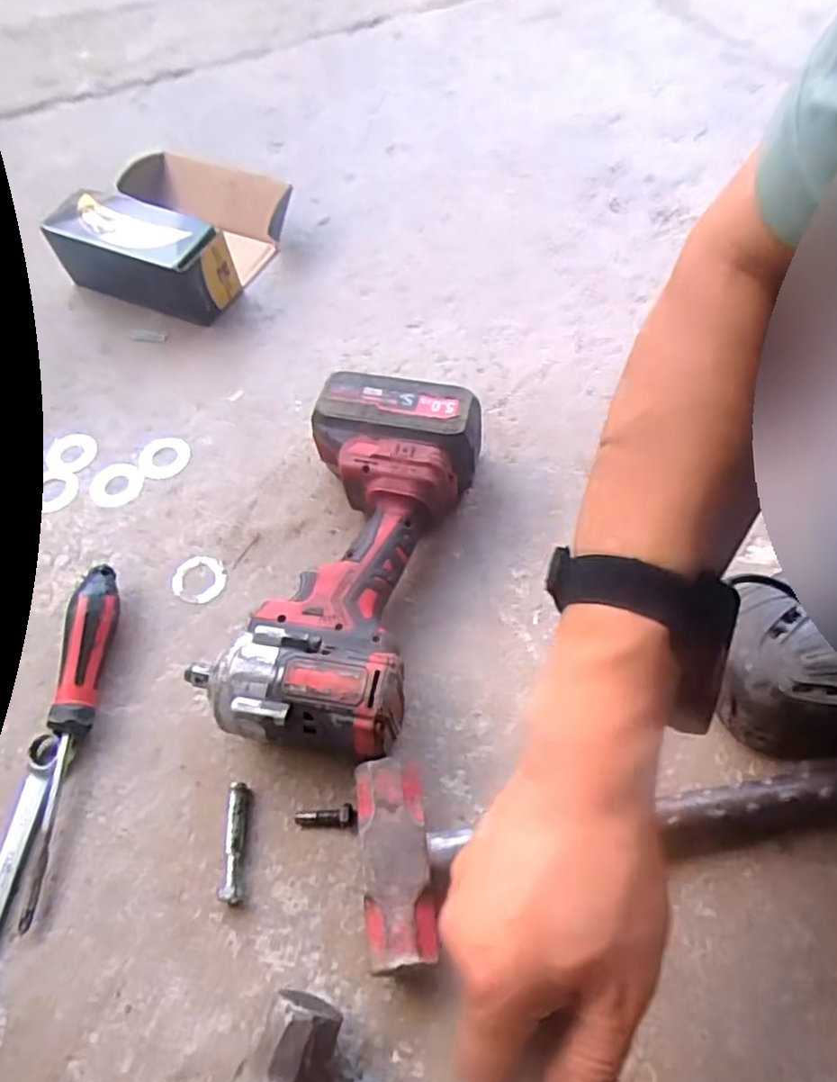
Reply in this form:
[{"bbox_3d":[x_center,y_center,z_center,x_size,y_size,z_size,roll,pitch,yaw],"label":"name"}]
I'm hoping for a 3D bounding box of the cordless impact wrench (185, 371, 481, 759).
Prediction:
[{"bbox_3d":[-0.043,0.012,0.477,0.117,0.080,0.257,12,61,11],"label":"cordless impact wrench"}]

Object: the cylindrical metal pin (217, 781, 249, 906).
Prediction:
[{"bbox_3d":[-0.112,0.183,0.422,0.011,0.013,0.068,-4,59,2],"label":"cylindrical metal pin"}]

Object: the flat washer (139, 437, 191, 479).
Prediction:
[{"bbox_3d":[-0.214,-0.071,0.583,0.042,0.004,0.041,-2,60,3],"label":"flat washer"}]

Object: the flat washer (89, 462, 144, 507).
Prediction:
[{"bbox_3d":[-0.247,-0.047,0.565,0.042,0.004,0.044,-2,60,3],"label":"flat washer"}]

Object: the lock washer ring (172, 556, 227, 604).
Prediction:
[{"bbox_3d":[-0.166,0.028,0.522,0.040,0.004,0.039,-2,60,3],"label":"lock washer ring"}]

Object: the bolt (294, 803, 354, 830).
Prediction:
[{"bbox_3d":[-0.058,0.169,0.427,0.038,0.012,0.013,1,60,5],"label":"bolt"}]

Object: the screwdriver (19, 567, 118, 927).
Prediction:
[{"bbox_3d":[-0.229,0.121,0.452,0.029,0.035,0.223,-1,60,4],"label":"screwdriver"}]

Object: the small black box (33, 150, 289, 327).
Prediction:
[{"bbox_3d":[-0.241,-0.313,0.683,0.177,0.075,0.165,19,63,15],"label":"small black box"}]

